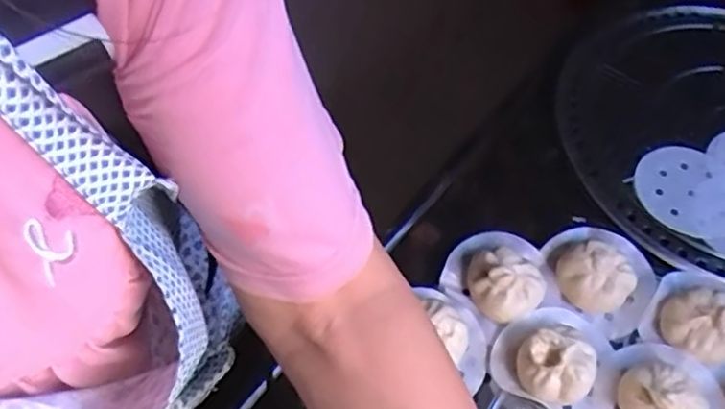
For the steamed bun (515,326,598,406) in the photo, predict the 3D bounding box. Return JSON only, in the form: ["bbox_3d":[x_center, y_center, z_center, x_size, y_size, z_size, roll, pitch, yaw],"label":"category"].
[{"bbox_3d":[0.144,0.121,0.500,0.053,0.042,0.053,0,56,-1],"label":"steamed bun"}]

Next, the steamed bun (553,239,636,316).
[{"bbox_3d":[0.189,0.058,0.545,0.058,0.037,0.049,38,63,22],"label":"steamed bun"}]

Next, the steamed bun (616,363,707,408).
[{"bbox_3d":[0.217,0.144,0.488,0.049,0.039,0.054,-21,59,-15],"label":"steamed bun"}]

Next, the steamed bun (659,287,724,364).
[{"bbox_3d":[0.271,0.093,0.528,0.060,0.034,0.058,0,56,-1],"label":"steamed bun"}]

